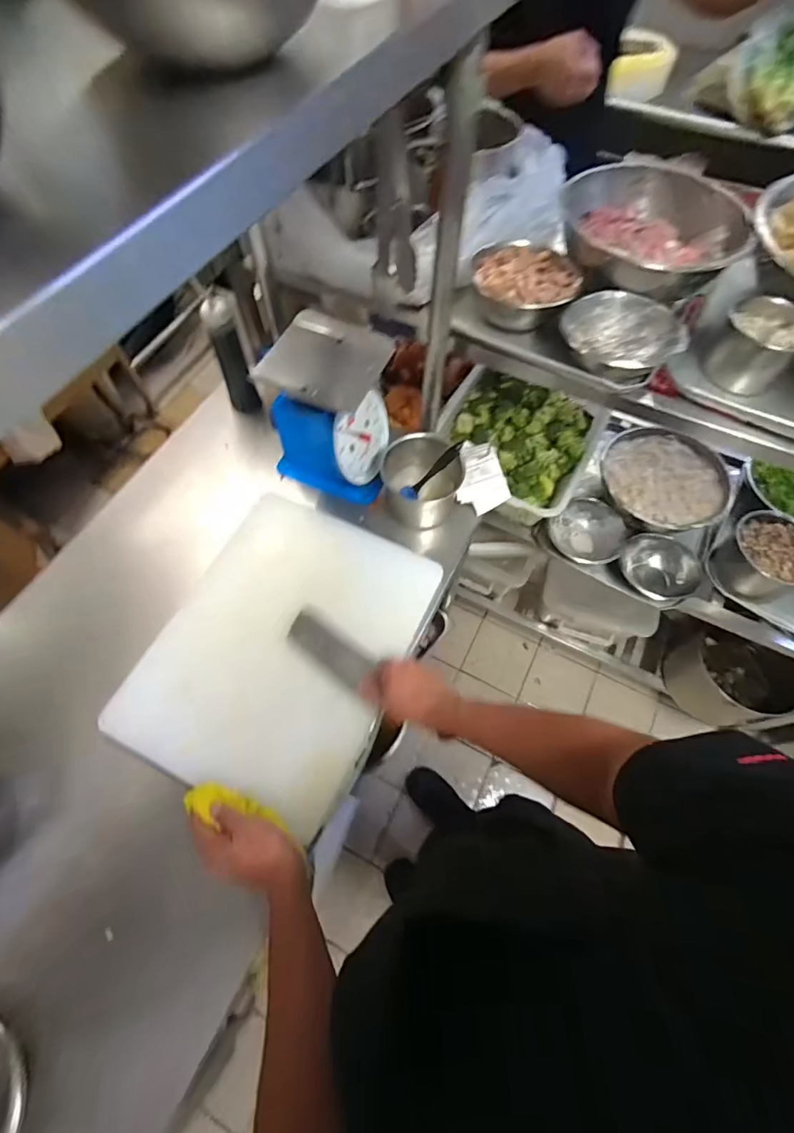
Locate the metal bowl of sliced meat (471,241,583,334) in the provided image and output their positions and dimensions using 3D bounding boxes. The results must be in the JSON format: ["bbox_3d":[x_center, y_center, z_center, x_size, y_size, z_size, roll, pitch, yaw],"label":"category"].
[{"bbox_3d":[0.199,-0.443,0.742,0.155,0.059,0.146,0,65,0],"label":"metal bowl of sliced meat"}]

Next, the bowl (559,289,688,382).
[{"bbox_3d":[0.328,-0.333,0.708,0.162,0.077,0.162,0,65,0],"label":"bowl"}]

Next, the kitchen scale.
[{"bbox_3d":[-0.112,-0.256,0.797,0.186,0.222,0.182,10,65,4],"label":"kitchen scale"}]

